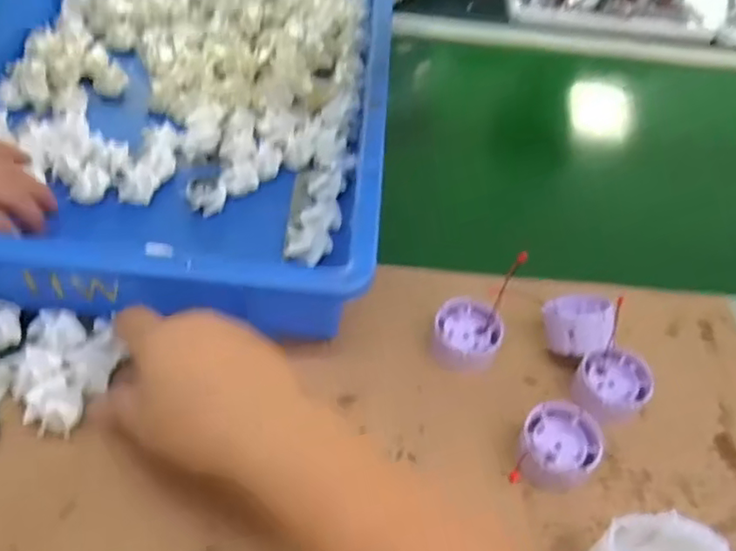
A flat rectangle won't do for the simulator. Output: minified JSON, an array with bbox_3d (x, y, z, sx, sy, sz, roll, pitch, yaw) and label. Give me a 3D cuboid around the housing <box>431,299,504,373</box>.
[{"bbox_3d":[0.068,0.042,0.442,0.047,0.024,0.046,3,50,-4],"label":"housing"}]

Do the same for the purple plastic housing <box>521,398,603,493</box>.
[{"bbox_3d":[0.116,0.107,0.391,0.044,0.027,0.055,26,52,15],"label":"purple plastic housing"}]

